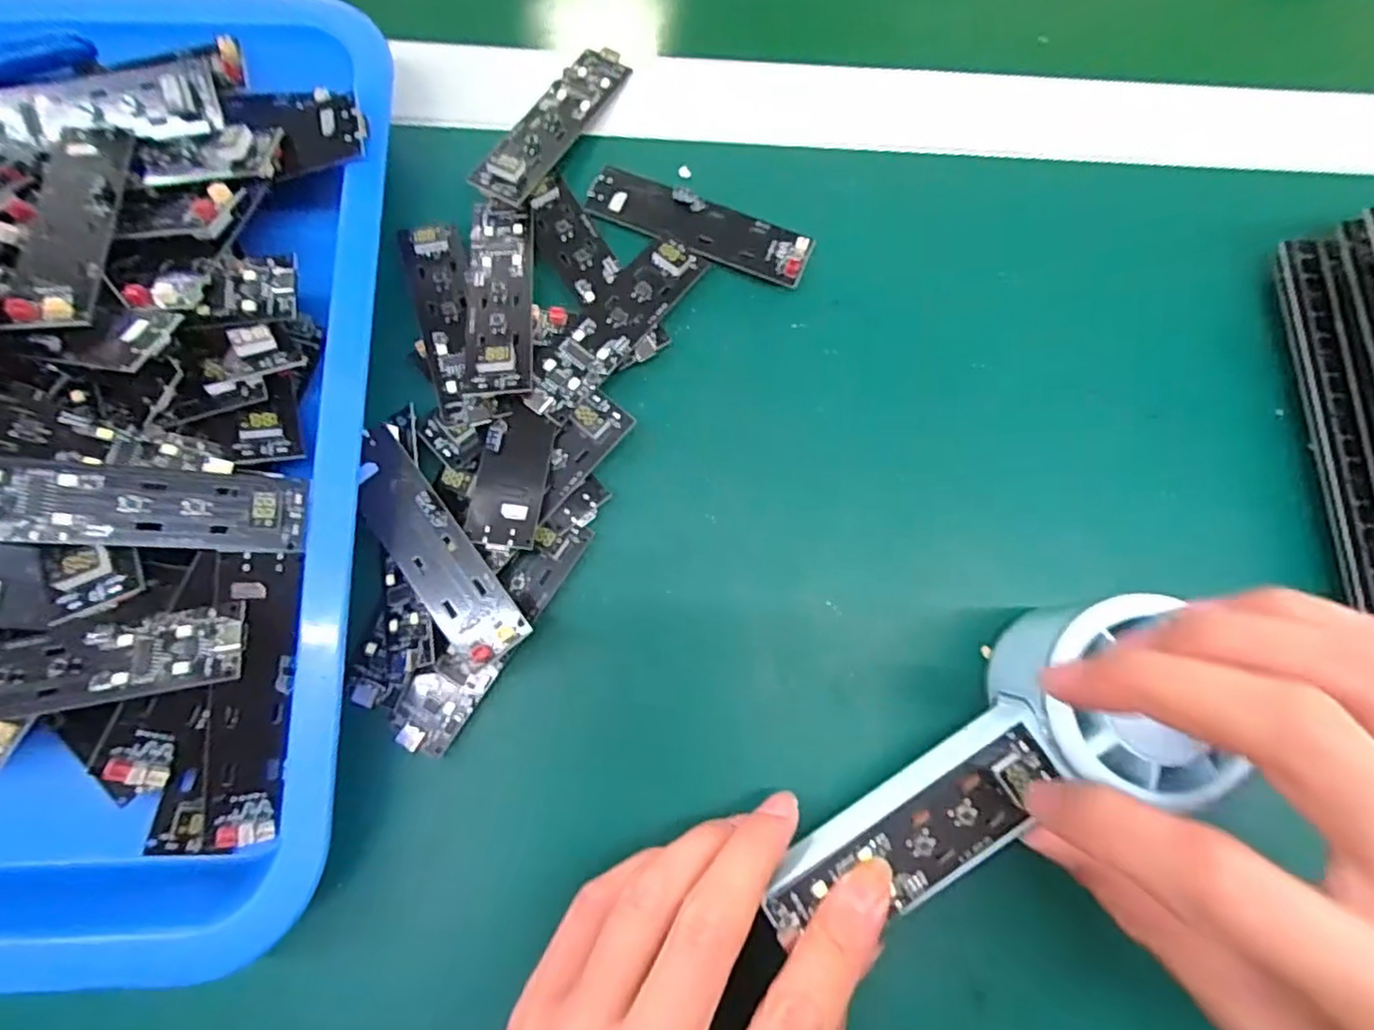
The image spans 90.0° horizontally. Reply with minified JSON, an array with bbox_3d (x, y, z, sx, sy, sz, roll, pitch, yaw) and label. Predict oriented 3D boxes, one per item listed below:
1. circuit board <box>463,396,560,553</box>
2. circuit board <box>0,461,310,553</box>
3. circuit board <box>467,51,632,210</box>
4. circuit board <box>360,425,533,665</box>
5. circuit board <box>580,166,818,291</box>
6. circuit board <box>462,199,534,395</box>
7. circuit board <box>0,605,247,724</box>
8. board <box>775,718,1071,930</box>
[{"bbox_3d":[-0.060,-0.014,0.235,0.023,0.004,0.052,10,77,0],"label":"circuit board"},{"bbox_3d":[-0.162,-0.003,0.198,0.091,0.012,0.024,5,76,-25],"label":"circuit board"},{"bbox_3d":[-0.053,-0.161,0.278,0.023,0.009,0.091,31,68,-5],"label":"circuit board"},{"bbox_3d":[-0.085,0.010,0.226,0.025,0.008,0.085,-38,81,-9],"label":"circuit board"},{"bbox_3d":[0.005,-0.116,0.274,0.091,0.007,0.026,25,78,4],"label":"circuit board"},{"bbox_3d":[-0.069,-0.083,0.252,0.024,0.011,0.087,-5,64,-3],"label":"circuit board"},{"bbox_3d":[-0.173,0.043,0.194,0.087,0.006,0.024,-8,77,-4],"label":"circuit board"},{"bbox_3d":[0.067,0.094,0.197,0.090,0.006,0.023,-29,80,-3],"label":"board"}]

